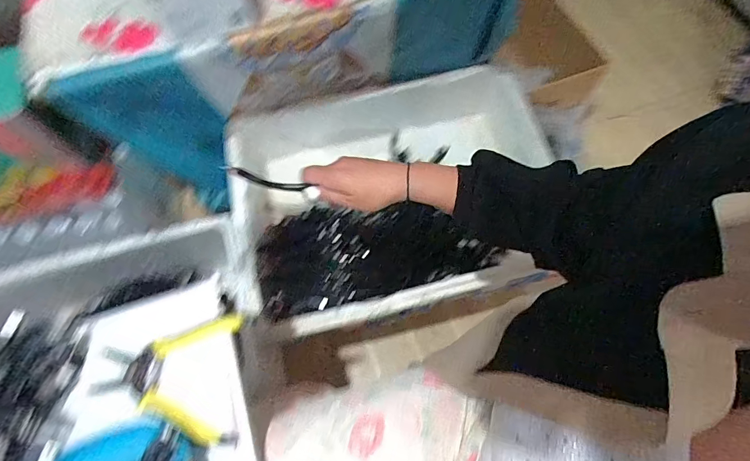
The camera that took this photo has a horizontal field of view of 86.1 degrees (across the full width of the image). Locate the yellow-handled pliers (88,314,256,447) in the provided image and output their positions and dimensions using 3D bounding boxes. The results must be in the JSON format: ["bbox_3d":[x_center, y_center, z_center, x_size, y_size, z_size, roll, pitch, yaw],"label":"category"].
[{"bbox_3d":[-0.204,0.145,0.397,0.148,0.010,0.120,-1,65,1],"label":"yellow-handled pliers"}]

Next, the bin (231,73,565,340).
[{"bbox_3d":[0.040,-0.060,0.783,0.597,0.196,0.428,-13,66,-4],"label":"bin"}]

